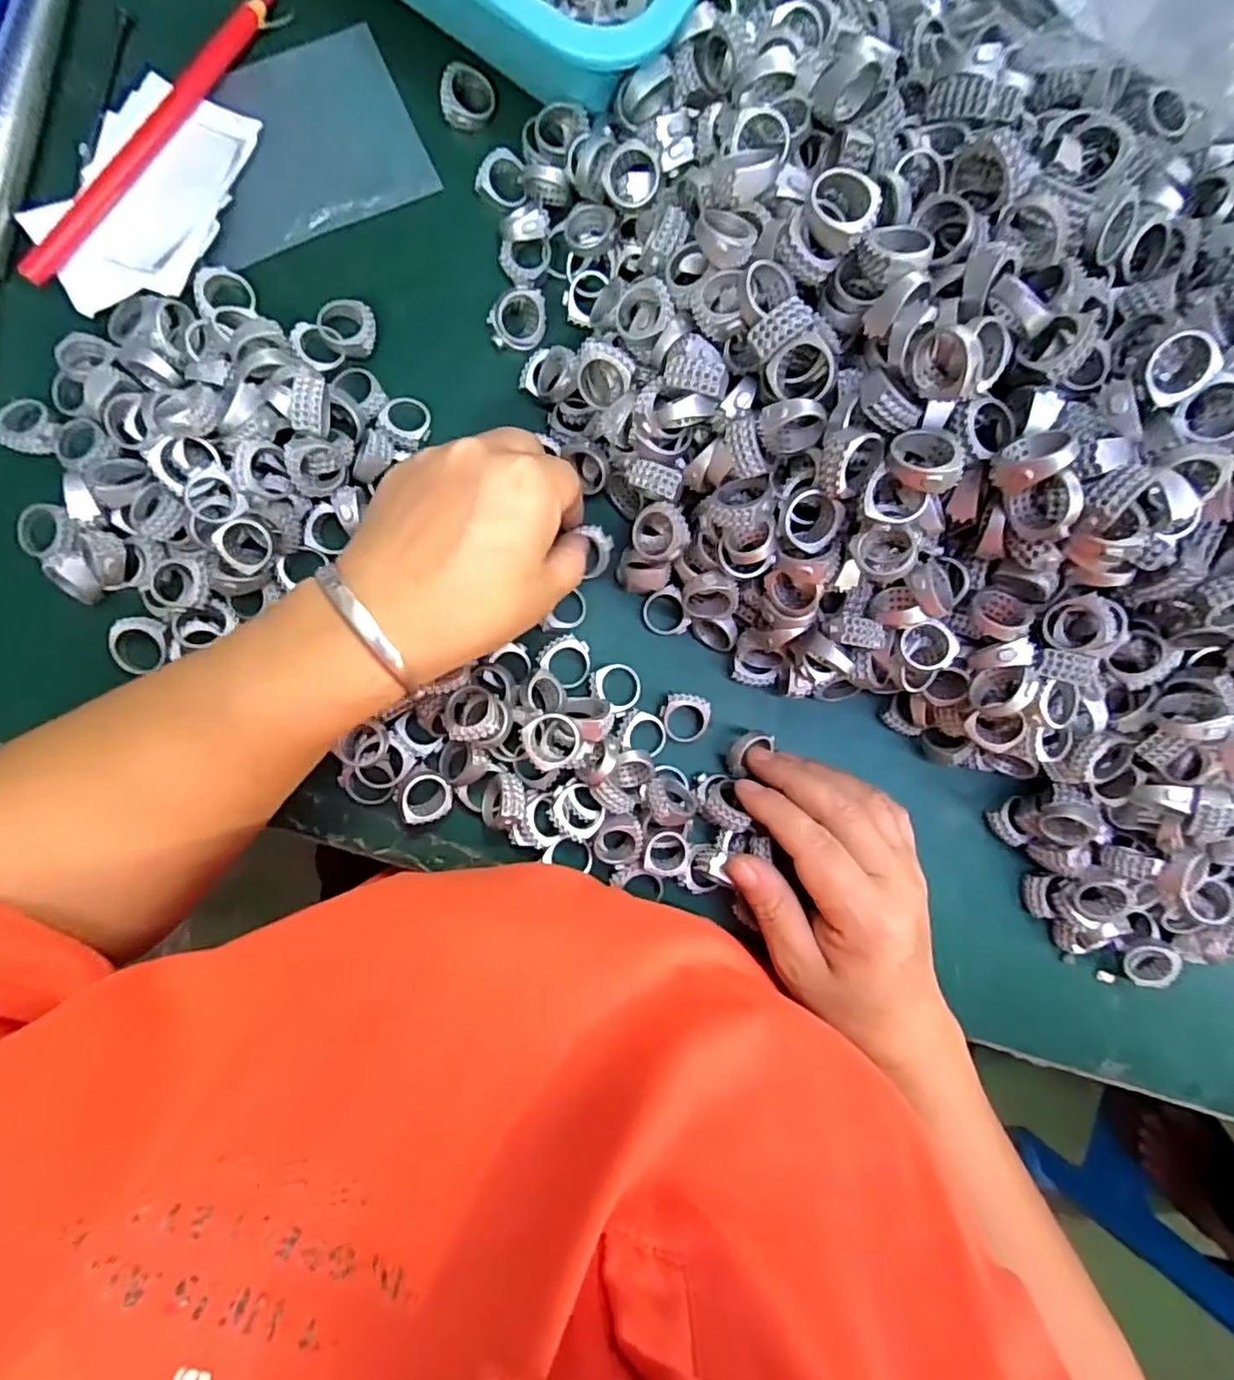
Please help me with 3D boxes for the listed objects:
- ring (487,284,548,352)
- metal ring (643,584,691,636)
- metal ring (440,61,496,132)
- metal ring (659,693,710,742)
[{"bbox_3d":[-0.046,-0.171,0.299,0.026,0.010,0.025,4,129,6],"label":"ring"},{"bbox_3d":[0.023,-0.037,0.314,0.020,0.011,0.023,-20,93,-4],"label":"metal ring"},{"bbox_3d":[-0.068,-0.272,0.298,0.024,0.006,0.027,-3,91,-5],"label":"metal ring"},{"bbox_3d":[0.032,0.013,0.315,0.023,0.013,0.023,0,91,-5],"label":"metal ring"}]

